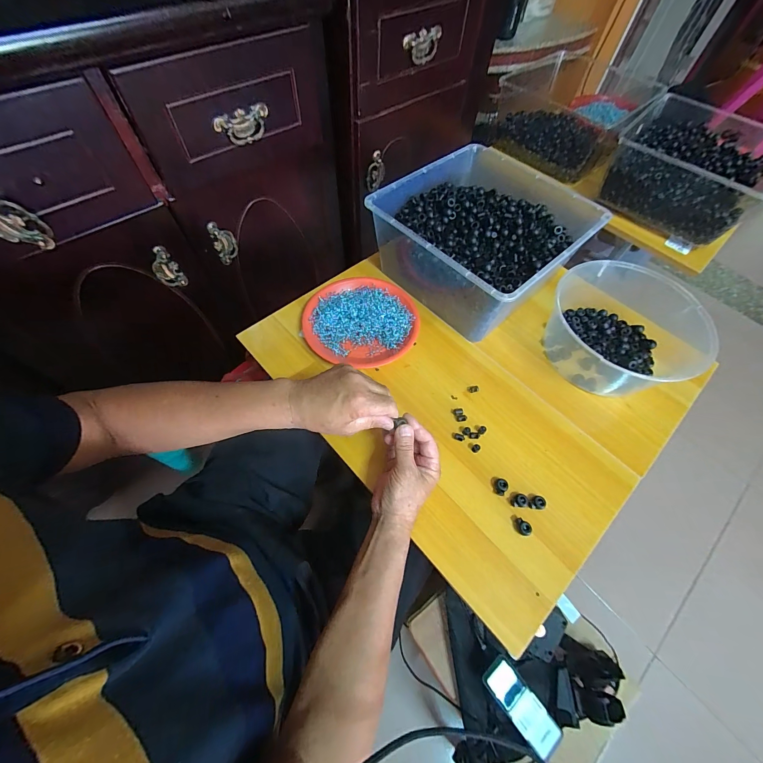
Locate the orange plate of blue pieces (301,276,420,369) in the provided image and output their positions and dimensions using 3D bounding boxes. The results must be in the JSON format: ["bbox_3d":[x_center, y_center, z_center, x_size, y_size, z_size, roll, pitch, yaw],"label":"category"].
[{"bbox_3d":[-0.029,-0.112,0.579,0.186,0.036,0.189,1,61,-2],"label":"orange plate of blue pieces"}]

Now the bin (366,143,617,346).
[{"bbox_3d":[0.182,-0.263,0.604,0.320,0.136,0.297,-38,69,-21],"label":"bin"}]

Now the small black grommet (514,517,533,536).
[{"bbox_3d":[0.183,0.188,0.428,0.014,0.013,0.022,-25,65,-16],"label":"small black grommet"}]

